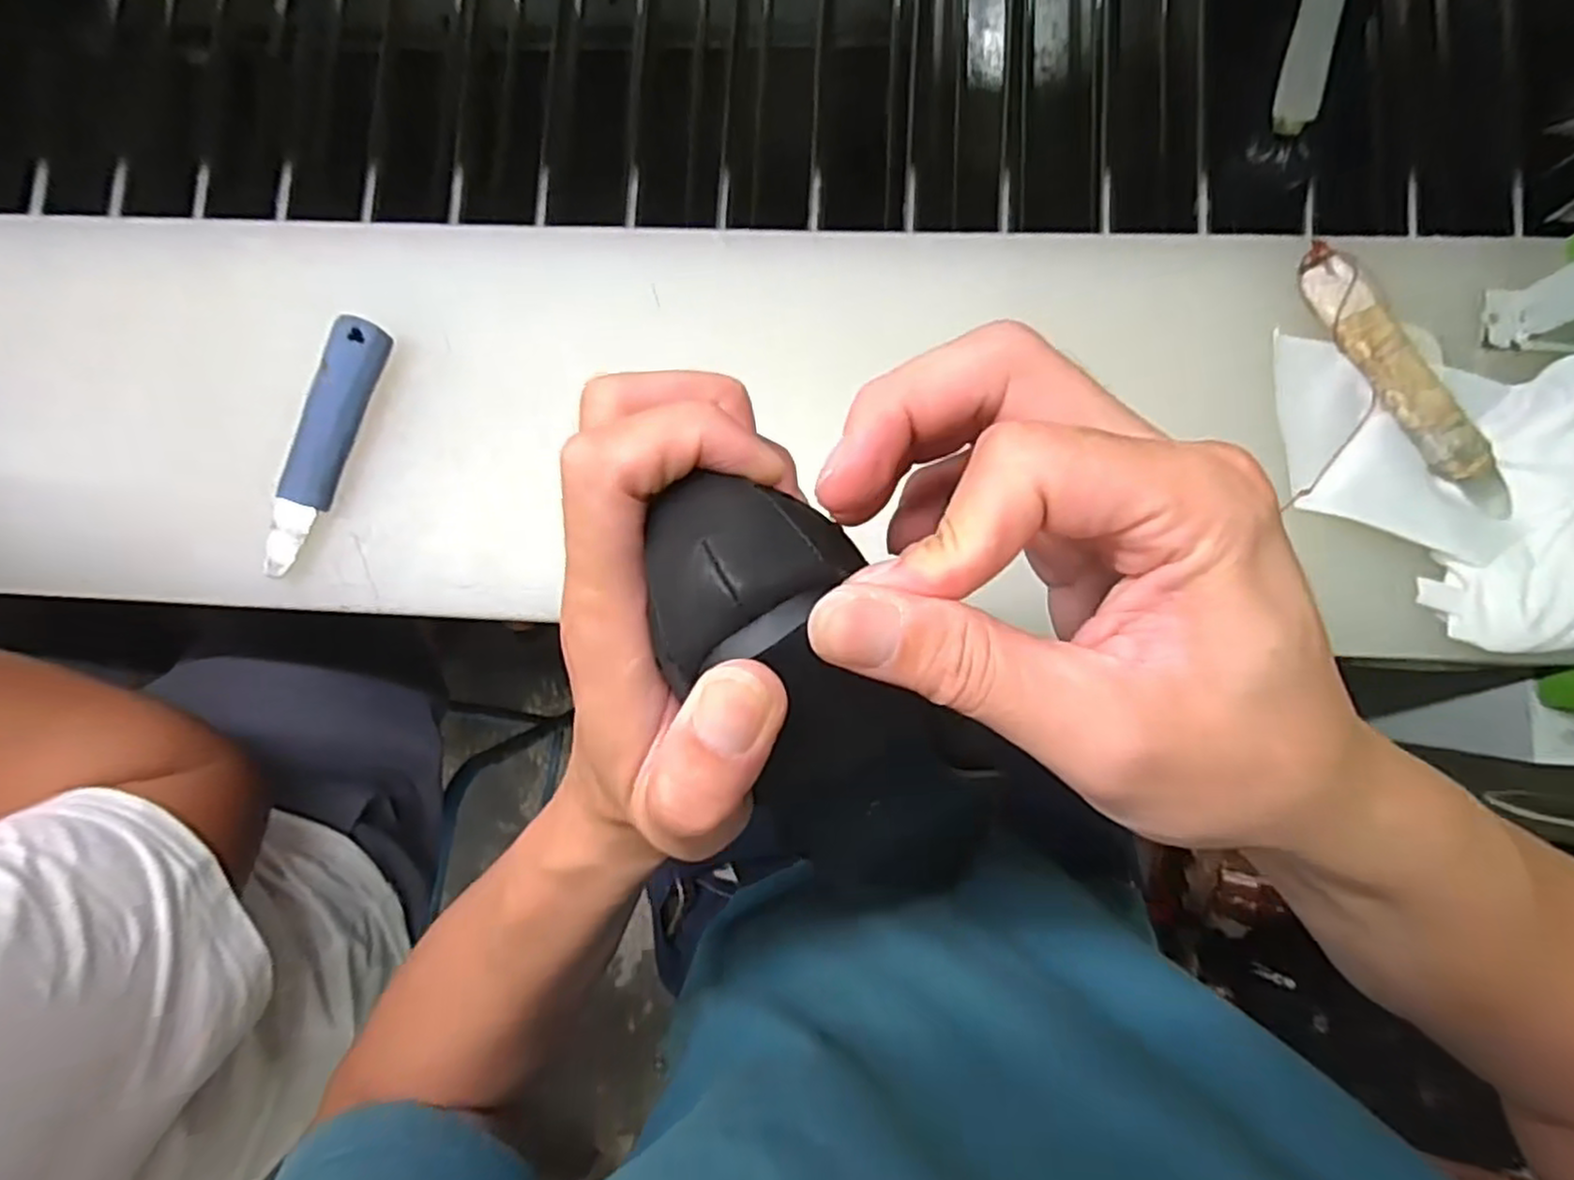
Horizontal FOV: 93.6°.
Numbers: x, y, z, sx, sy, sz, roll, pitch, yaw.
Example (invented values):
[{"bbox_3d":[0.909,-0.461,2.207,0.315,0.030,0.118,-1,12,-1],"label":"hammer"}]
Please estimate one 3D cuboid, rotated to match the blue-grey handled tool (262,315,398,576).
[{"bbox_3d":[-0.277,-0.086,0.440,0.027,0.023,0.156,19,86,6],"label":"blue-grey handled tool"}]

